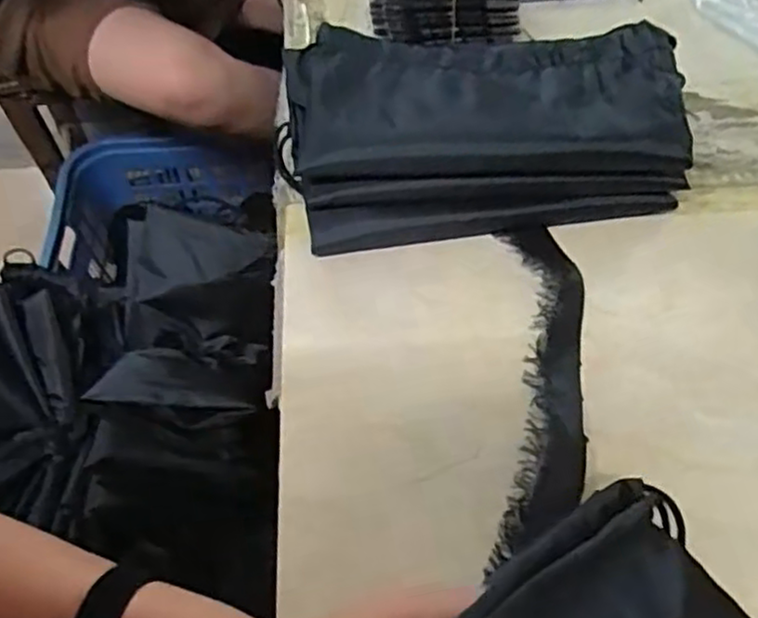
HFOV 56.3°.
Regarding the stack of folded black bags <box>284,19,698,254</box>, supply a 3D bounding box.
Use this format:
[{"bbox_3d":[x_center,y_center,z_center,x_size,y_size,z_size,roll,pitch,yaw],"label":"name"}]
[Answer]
[{"bbox_3d":[0.080,-0.141,0.551,0.291,0.091,0.137,-7,54,-3],"label":"stack of folded black bags"}]

